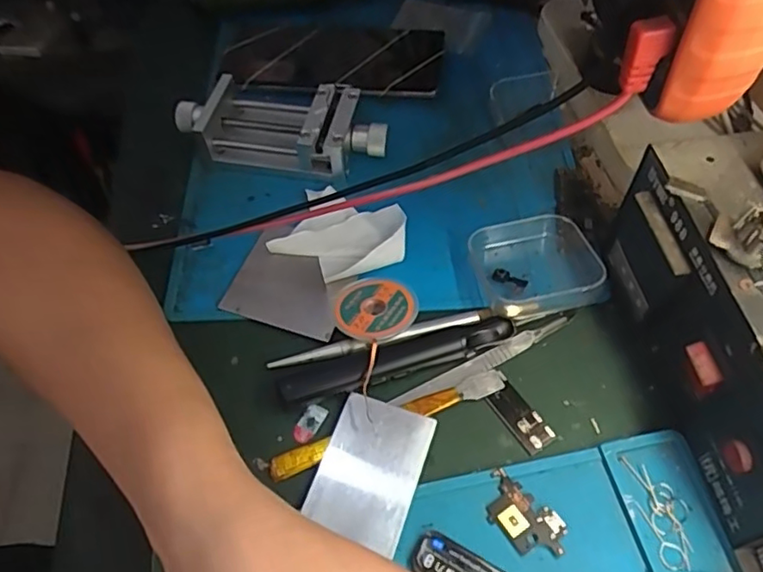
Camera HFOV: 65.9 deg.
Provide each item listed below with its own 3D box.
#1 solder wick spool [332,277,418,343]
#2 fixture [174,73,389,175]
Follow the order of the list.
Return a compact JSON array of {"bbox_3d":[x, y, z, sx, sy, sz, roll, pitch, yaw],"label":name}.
[{"bbox_3d":[-0.005,0.012,0.313,0.042,0.011,0.041,-1,55,1],"label":"solder wick spool"},{"bbox_3d":[-0.064,-0.103,0.379,0.134,0.034,0.051,12,56,10],"label":"fixture"}]

